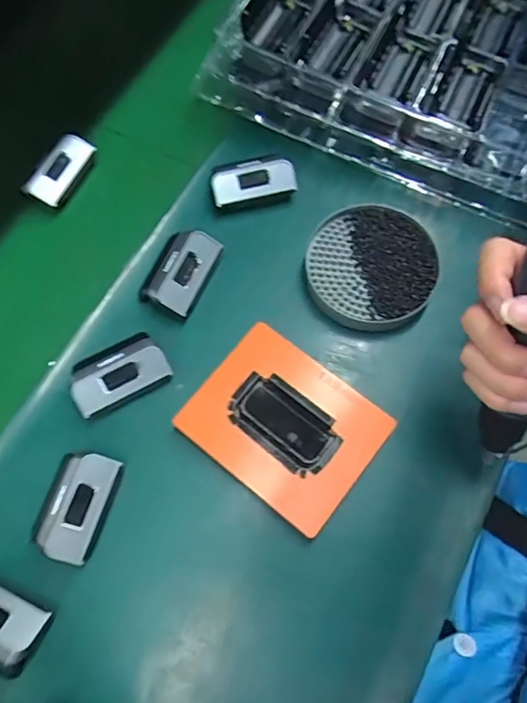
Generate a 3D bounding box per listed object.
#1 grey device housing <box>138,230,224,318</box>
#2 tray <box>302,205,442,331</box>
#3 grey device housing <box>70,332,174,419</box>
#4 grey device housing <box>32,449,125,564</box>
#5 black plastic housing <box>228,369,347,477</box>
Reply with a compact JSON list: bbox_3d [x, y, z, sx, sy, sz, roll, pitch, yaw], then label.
[{"bbox_3d":[-0.072,-0.070,0.451,0.044,0.032,0.079,22,72,10],"label":"grey device housing"},{"bbox_3d":[0.094,-0.072,0.455,0.111,0.034,0.108,0,68,1],"label":"tray"},{"bbox_3d":[-0.118,0.016,0.416,0.076,0.023,0.052,-28,71,-8],"label":"grey device housing"},{"bbox_3d":[-0.140,0.117,0.391,0.048,0.043,0.075,15,71,8],"label":"grey device housing"},{"bbox_3d":[0.016,0.057,0.406,0.088,0.020,0.053,37,75,15],"label":"black plastic housing"}]

